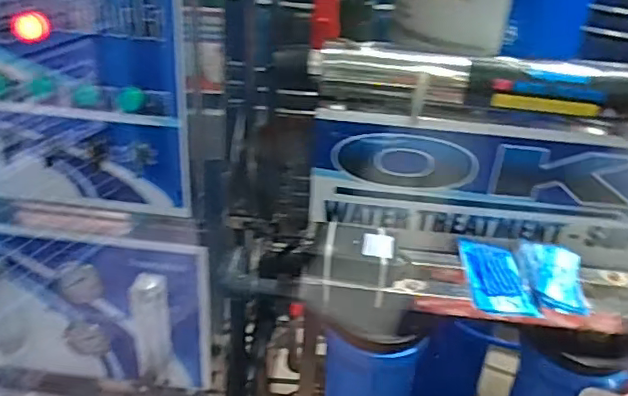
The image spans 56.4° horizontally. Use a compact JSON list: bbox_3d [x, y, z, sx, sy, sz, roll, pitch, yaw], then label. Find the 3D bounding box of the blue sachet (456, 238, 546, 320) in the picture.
[{"bbox_3d":[0.201,0.088,0.661,0.060,0.018,0.118,-1,31,-9],"label":"blue sachet"}]

